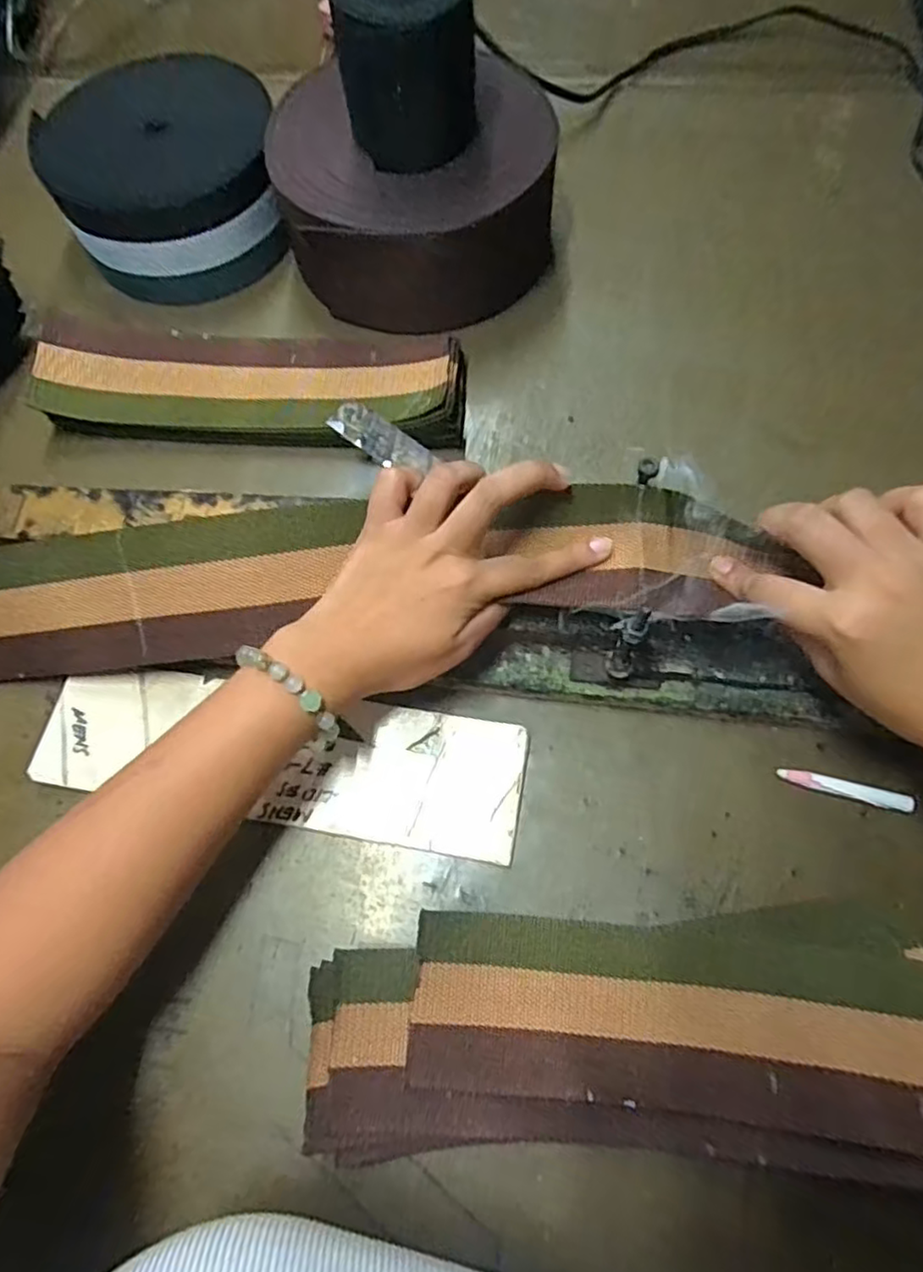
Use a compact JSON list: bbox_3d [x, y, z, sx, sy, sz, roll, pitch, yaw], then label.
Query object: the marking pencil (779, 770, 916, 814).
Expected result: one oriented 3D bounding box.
[{"bbox_3d":[0.206,0.083,0.358,0.066,0.011,0.010,14,70,7],"label":"marking pencil"}]

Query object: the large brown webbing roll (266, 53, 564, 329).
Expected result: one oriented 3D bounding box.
[{"bbox_3d":[-0.031,-0.301,0.468,0.190,0.087,0.172,-6,69,-1],"label":"large brown webbing roll"}]

